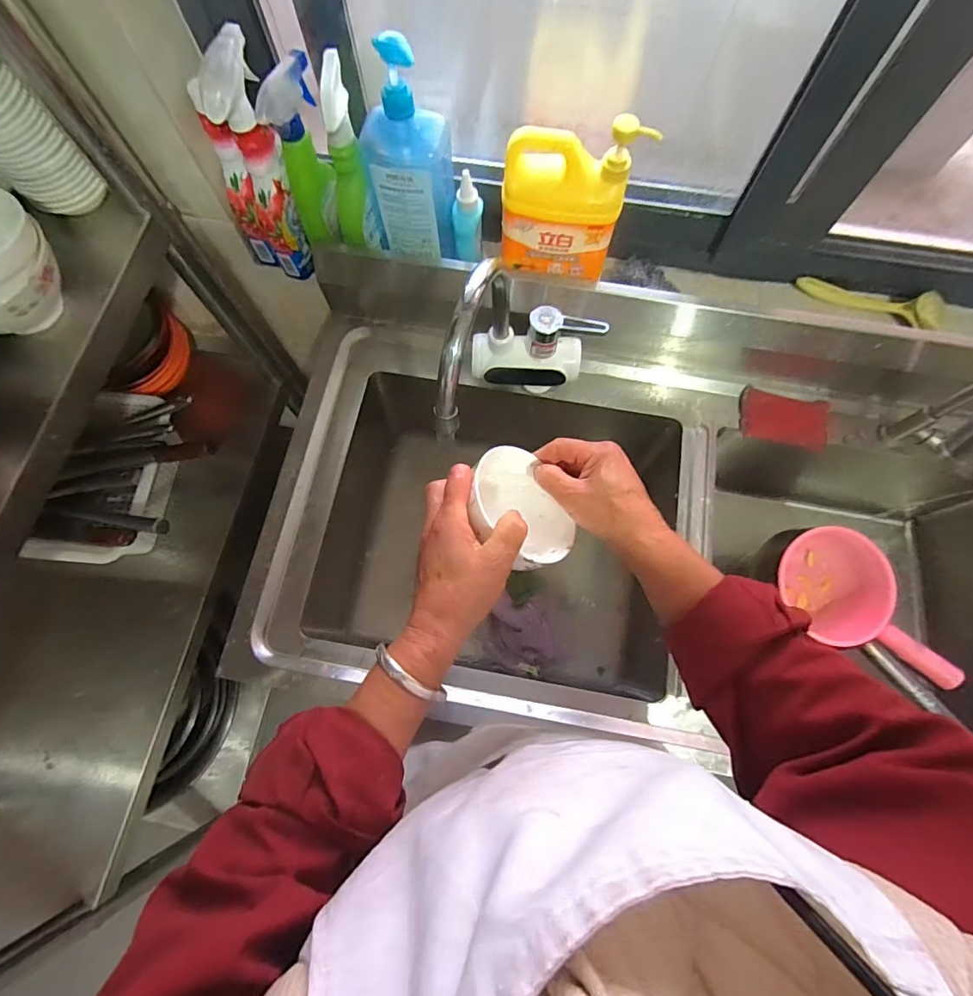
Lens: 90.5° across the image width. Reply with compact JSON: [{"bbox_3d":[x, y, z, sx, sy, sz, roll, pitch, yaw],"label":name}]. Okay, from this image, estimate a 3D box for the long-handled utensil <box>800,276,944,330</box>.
[{"bbox_3d":[0.566,-0.294,0.716,0.200,0.039,0.050,22,75,7],"label":"long-handled utensil"}]

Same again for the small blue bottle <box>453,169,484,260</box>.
[{"bbox_3d":[-0.027,-0.388,0.681,0.039,0.118,0.041,12,74,4],"label":"small blue bottle"}]

